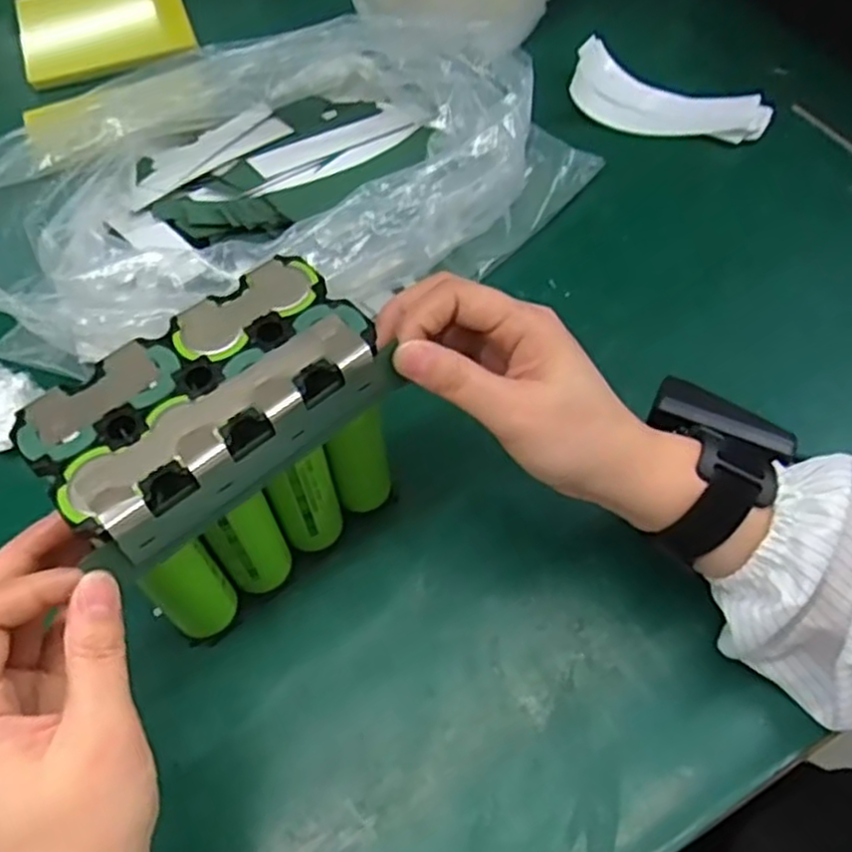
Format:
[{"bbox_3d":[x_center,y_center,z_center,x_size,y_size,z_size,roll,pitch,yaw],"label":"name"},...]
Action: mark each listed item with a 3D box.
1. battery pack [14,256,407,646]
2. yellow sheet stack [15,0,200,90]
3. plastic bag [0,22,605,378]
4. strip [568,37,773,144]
[{"bbox_3d":[-0.086,0.019,0.353,0.132,0.138,0.073,-37,65,-19],"label":"battery pack"},{"bbox_3d":[-0.289,-0.362,0.678,0.143,0.015,0.129,-19,59,-10],"label":"yellow sheet stack"},{"bbox_3d":[-0.090,-0.162,0.484,0.398,0.111,0.199,-25,61,-14],"label":"plastic bag"},{"bbox_3d":[0.185,-0.249,0.577,0.148,0.025,0.068,21,61,14],"label":"strip"}]

